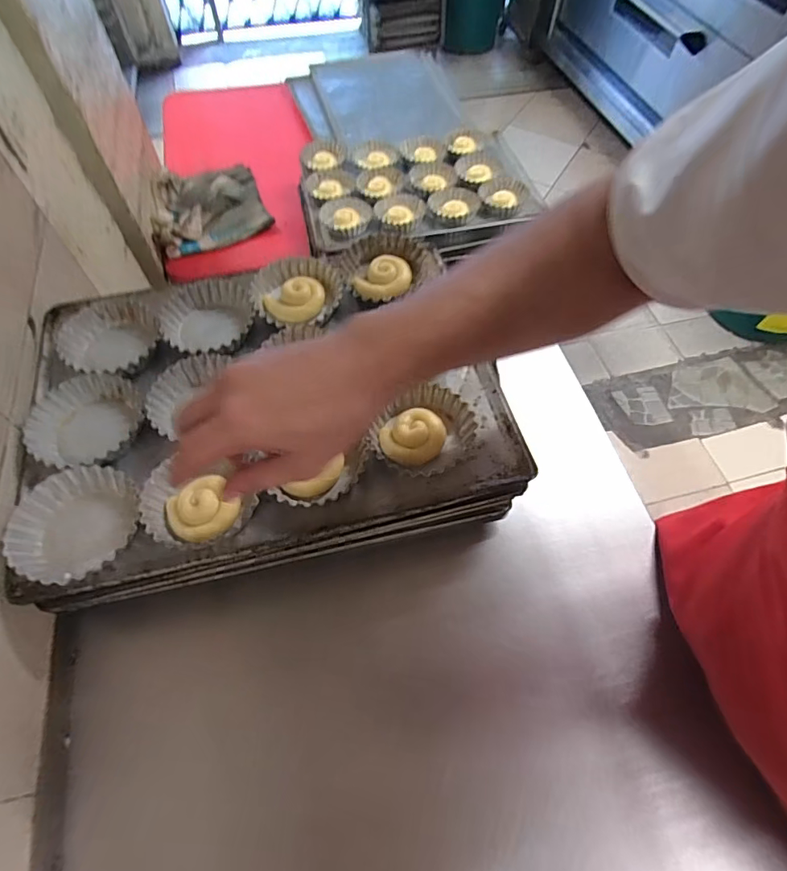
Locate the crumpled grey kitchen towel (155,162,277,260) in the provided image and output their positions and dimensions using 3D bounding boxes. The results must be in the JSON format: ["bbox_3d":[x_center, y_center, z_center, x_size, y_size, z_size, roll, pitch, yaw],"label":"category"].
[{"bbox_3d":[-0.401,-0.500,1.026,0.231,0.071,0.283,-19,62,-11],"label":"crumpled grey kitchen towel"}]

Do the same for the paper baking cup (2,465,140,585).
[{"bbox_3d":[-0.269,0.073,0.405,0.092,0.030,0.098,0,60,-1],"label":"paper baking cup"}]

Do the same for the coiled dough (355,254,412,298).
[{"bbox_3d":[-0.011,-0.179,0.540,0.061,0.017,0.053,4,60,2],"label":"coiled dough"}]

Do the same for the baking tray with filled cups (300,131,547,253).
[{"bbox_3d":[0.040,-0.526,0.978,0.452,0.050,0.343,-9,61,-6],"label":"baking tray with filled cups"}]

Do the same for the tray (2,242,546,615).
[{"bbox_3d":[-0.125,-0.042,0.477,0.445,0.054,0.347,-12,61,-7],"label":"tray"}]

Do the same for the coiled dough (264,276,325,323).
[{"bbox_3d":[-0.111,-0.152,0.530,0.066,0.024,0.047,-7,61,-5],"label":"coiled dough"}]

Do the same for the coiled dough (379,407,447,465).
[{"bbox_3d":[0.020,0.001,0.441,0.058,0.018,0.047,-31,65,-17],"label":"coiled dough"}]

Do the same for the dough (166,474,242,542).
[{"bbox_3d":[-0.163,0.063,0.405,0.055,0.018,0.051,1,62,-2],"label":"dough"}]

